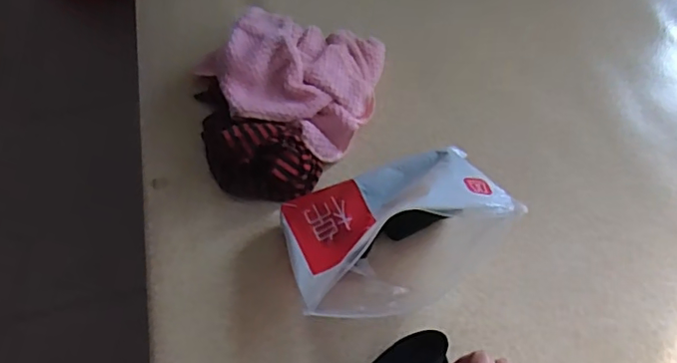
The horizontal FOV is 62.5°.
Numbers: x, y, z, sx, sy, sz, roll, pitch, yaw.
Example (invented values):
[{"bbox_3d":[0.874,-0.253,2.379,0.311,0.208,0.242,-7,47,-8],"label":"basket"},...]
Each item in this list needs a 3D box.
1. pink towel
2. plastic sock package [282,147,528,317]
[{"bbox_3d":[-0.064,-0.144,0.721,0.229,0.078,0.195,18,60,10],"label":"pink towel"},{"bbox_3d":[0.058,0.049,0.590,0.226,0.098,0.156,-17,60,-11],"label":"plastic sock package"}]

